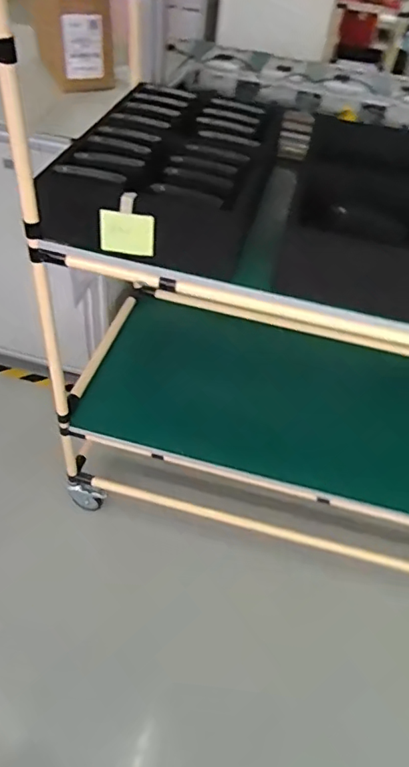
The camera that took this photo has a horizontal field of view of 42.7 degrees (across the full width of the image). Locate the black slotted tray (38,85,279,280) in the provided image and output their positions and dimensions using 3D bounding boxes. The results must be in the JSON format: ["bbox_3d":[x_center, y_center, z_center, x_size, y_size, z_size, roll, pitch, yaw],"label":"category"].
[{"bbox_3d":[-0.054,-0.452,1.107,0.375,0.137,0.541,15,46,7],"label":"black slotted tray"}]

